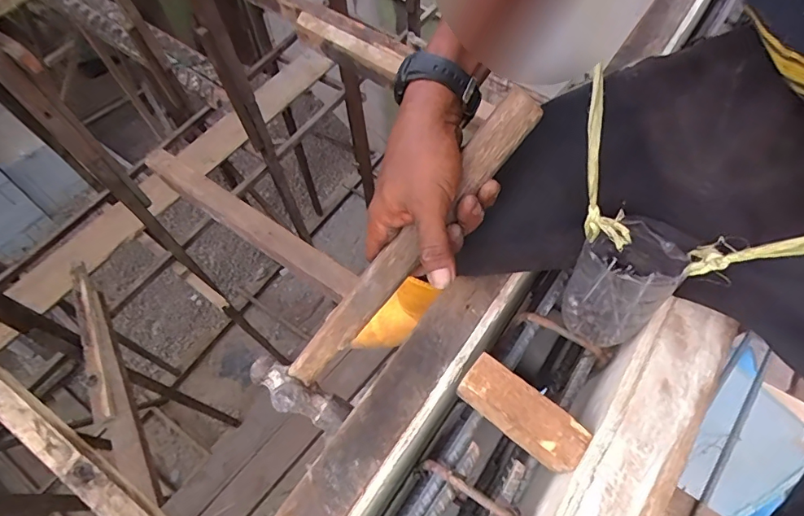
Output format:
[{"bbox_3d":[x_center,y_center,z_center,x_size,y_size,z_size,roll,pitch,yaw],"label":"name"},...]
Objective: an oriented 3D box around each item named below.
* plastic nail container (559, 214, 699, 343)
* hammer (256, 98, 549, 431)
[{"bbox_3d":[0.177,0.019,0.387,0.067,0.106,0.069,-1,62,1],"label":"plastic nail container"},{"bbox_3d":[-0.004,0.011,0.377,0.073,0.040,0.316,46,108,22],"label":"hammer"}]

